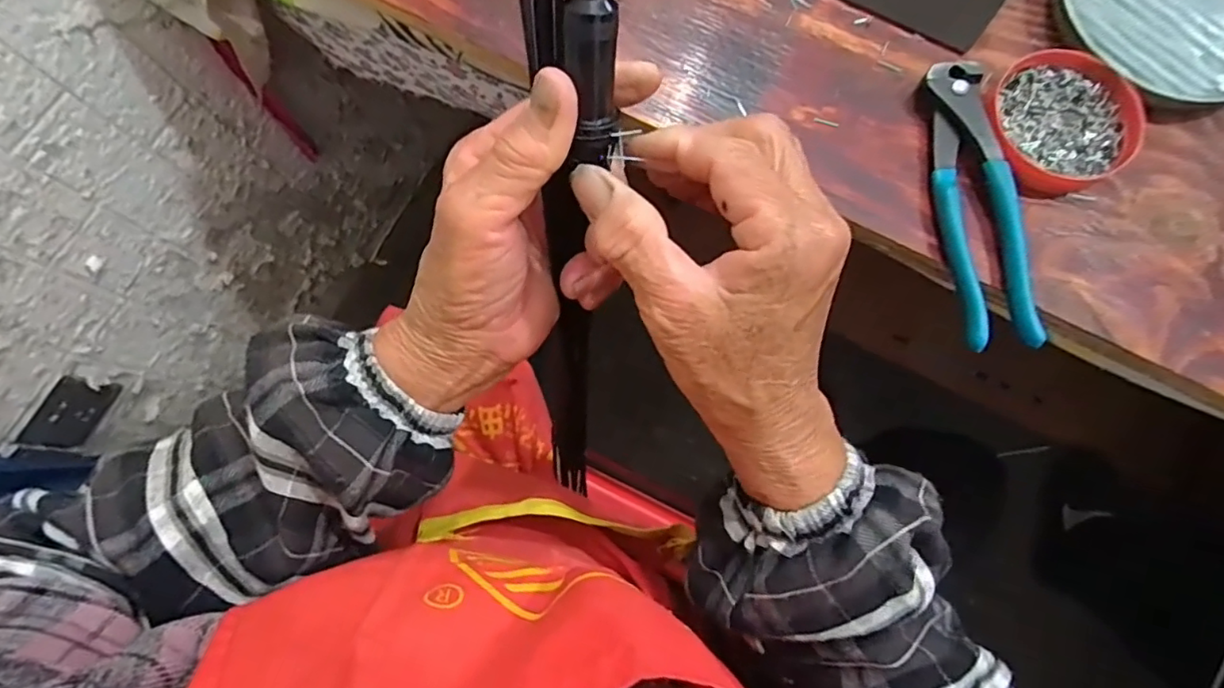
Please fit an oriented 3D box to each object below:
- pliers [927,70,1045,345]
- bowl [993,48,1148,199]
[{"bbox_3d":[0.201,-0.080,0.328,0.038,0.017,0.163,-3,75,0],"label":"pliers"},{"bbox_3d":[0.257,-0.129,0.342,0.083,0.018,0.081,0,75,1],"label":"bowl"}]

